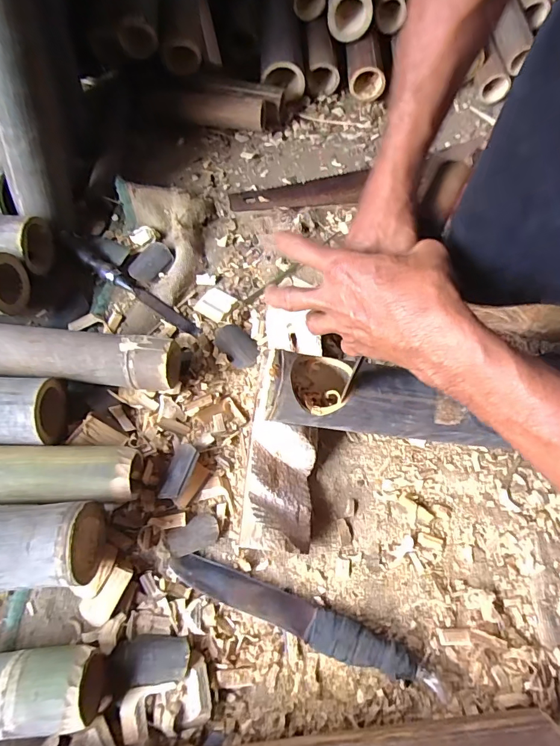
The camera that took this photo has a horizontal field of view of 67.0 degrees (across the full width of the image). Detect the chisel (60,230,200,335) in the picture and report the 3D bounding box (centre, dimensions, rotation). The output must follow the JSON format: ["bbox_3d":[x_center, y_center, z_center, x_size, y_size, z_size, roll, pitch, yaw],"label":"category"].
[{"bbox_3d":[-0.207,-0.122,0.571,0.240,0.023,0.027,37,69,13],"label":"chisel"}]

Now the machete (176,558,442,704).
[{"bbox_3d":[0.024,0.243,0.417,0.280,0.018,0.036,23,66,7],"label":"machete"}]

